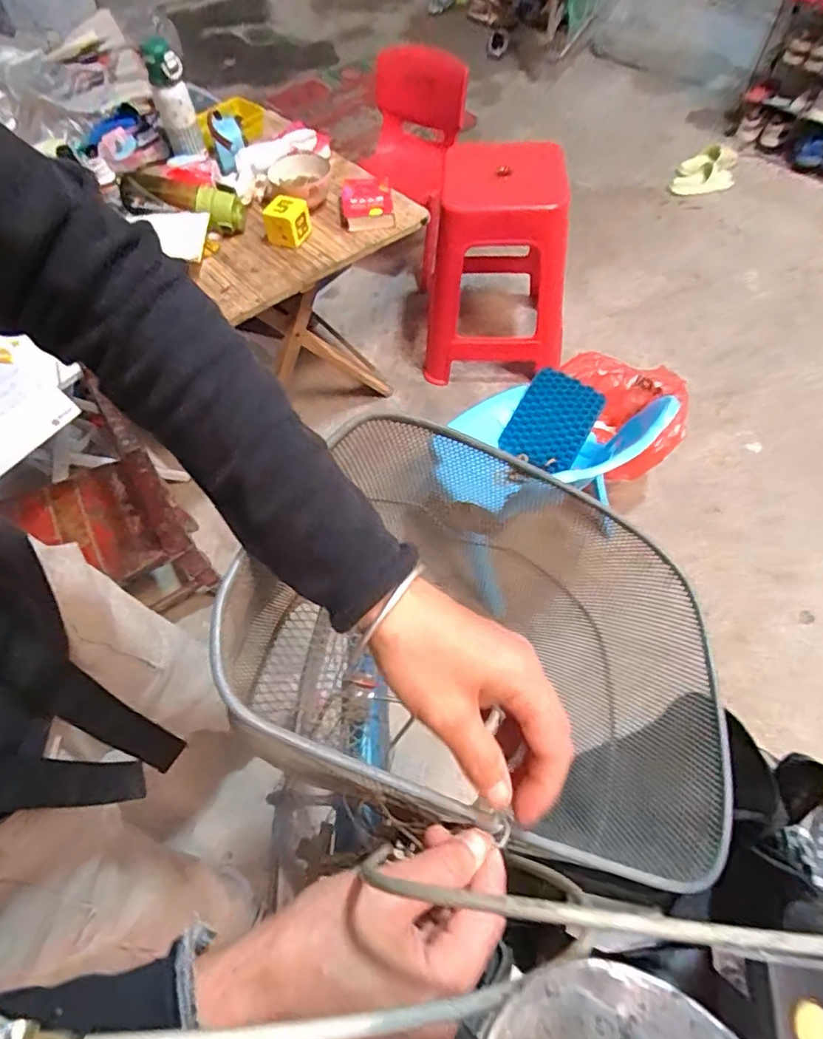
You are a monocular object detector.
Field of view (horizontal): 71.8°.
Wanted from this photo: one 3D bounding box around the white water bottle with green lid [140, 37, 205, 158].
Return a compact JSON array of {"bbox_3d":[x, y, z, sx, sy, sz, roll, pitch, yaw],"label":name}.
[{"bbox_3d":[-0.466,-0.815,1.117,0.071,0.176,0.088,-21,60,-9],"label":"white water bottle with green lid"}]

